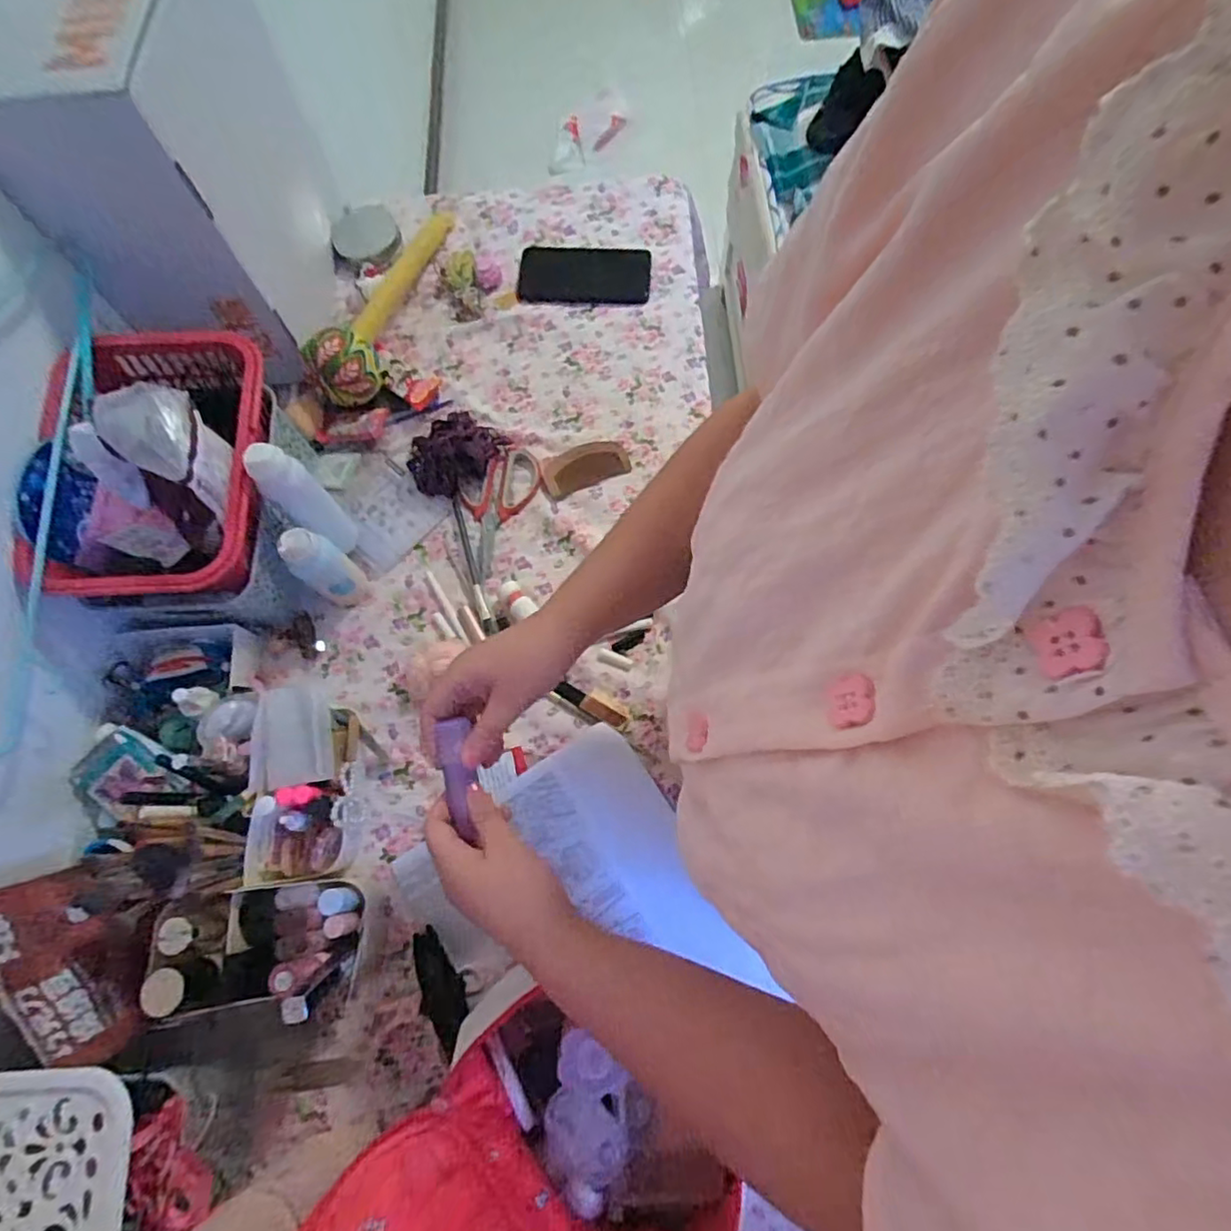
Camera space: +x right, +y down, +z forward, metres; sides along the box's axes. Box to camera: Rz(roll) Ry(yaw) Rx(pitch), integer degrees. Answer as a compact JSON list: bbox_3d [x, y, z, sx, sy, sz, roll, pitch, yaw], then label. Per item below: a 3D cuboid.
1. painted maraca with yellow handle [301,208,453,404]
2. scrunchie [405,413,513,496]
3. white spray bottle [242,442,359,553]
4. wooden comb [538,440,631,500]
[{"bbox_3d":[-0.277,-0.380,0.739,0.070,0.075,0.309,10,71,6],"label":"painted maraca with yellow handle"},{"bbox_3d":[-0.177,-0.184,0.697,0.109,0.043,0.087,-27,72,-7],"label":"scrunchie"},{"bbox_3d":[-0.286,-0.102,0.598,0.031,0.169,0.037,40,76,15],"label":"white spray bottle"},{"bbox_3d":[-0.035,-0.167,0.703,0.095,0.007,0.053,-23,71,-6],"label":"wooden comb"}]

